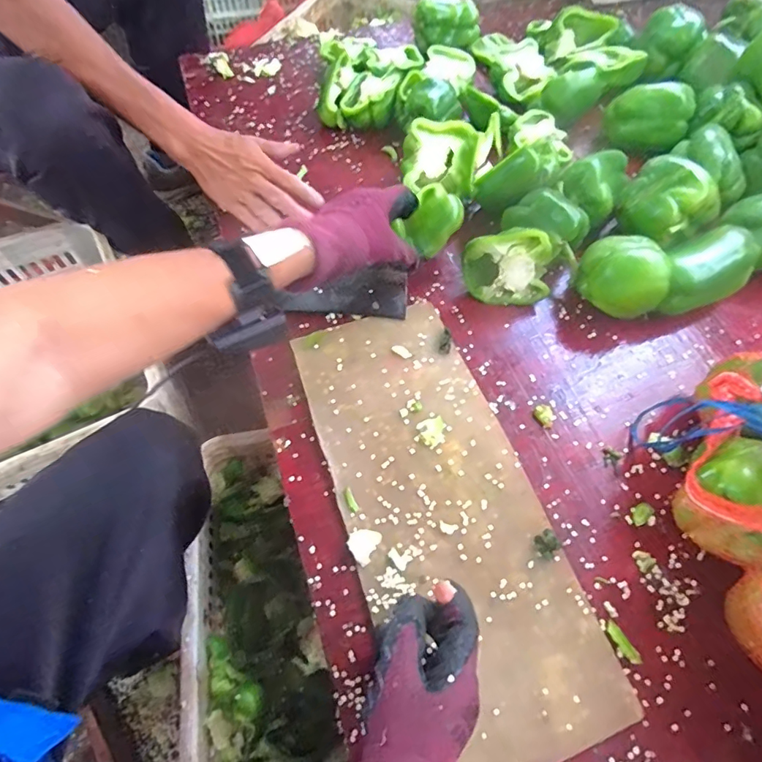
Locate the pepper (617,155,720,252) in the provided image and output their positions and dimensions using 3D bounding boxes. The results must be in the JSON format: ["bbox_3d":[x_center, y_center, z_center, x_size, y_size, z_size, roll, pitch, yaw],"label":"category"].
[{"bbox_3d":[0.335,-0.212,0.567,0.073,0.078,0.093,-27,68,-15],"label":"pepper"}]

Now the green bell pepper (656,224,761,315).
[{"bbox_3d":[0.366,-0.122,0.555,0.115,0.084,0.065,-18,66,-11],"label":"green bell pepper"}]

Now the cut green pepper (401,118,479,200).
[{"bbox_3d":[0.073,-0.286,0.600,0.094,0.061,0.079,-5,64,-5],"label":"cut green pepper"}]

